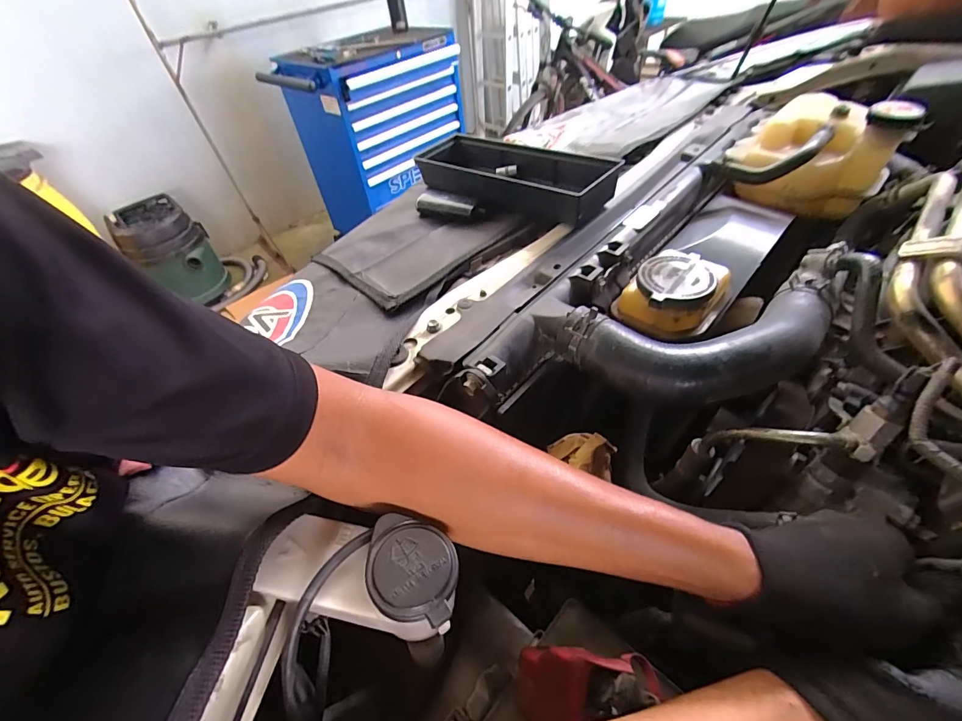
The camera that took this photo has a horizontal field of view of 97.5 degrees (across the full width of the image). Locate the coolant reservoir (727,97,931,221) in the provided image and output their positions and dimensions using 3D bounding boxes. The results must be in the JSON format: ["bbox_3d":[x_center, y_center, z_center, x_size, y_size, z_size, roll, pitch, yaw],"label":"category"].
[{"bbox_3d":[0.403,-0.276,0.552,0.171,0.113,0.143,1,47,8],"label":"coolant reservoir"}]

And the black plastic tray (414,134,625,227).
[{"bbox_3d":[0.034,-0.243,0.559,0.284,0.052,0.109,28,56,29],"label":"black plastic tray"}]

